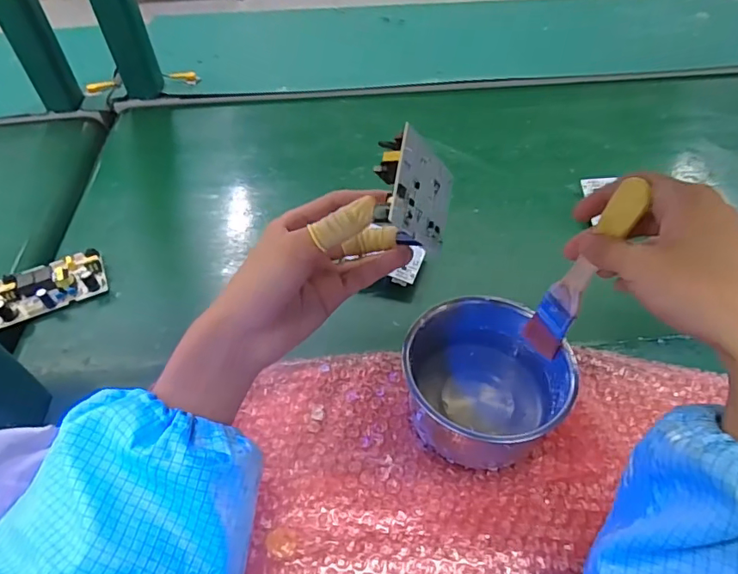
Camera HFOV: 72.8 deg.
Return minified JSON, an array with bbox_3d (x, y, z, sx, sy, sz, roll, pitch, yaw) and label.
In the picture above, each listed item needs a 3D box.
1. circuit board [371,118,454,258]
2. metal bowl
[{"bbox_3d":[0.030,-0.062,0.333,0.016,0.082,0.063,5,81,32],"label":"circuit board"},{"bbox_3d":[0.083,0.074,0.384,0.110,0.061,0.110,-1,49,1],"label":"metal bowl"}]

